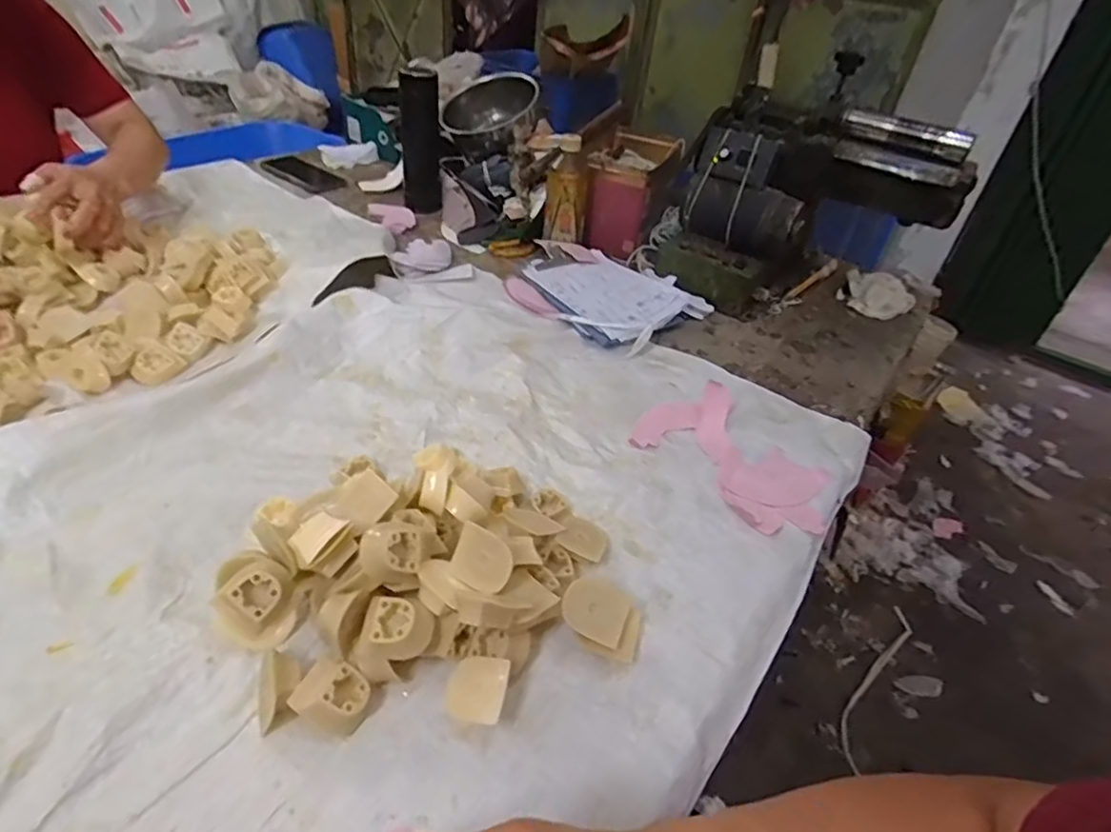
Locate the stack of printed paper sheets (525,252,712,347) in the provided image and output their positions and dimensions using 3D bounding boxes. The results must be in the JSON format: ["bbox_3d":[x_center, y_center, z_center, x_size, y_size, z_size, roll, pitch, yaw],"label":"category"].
[{"bbox_3d":[0.080,-0.183,0.885,0.206,0.025,0.223,-30,53,-33],"label":"stack of printed paper sheets"}]

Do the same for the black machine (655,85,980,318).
[{"bbox_3d":[0.372,-0.322,0.914,0.376,0.246,0.199,3,39,-5],"label":"black machine"}]

